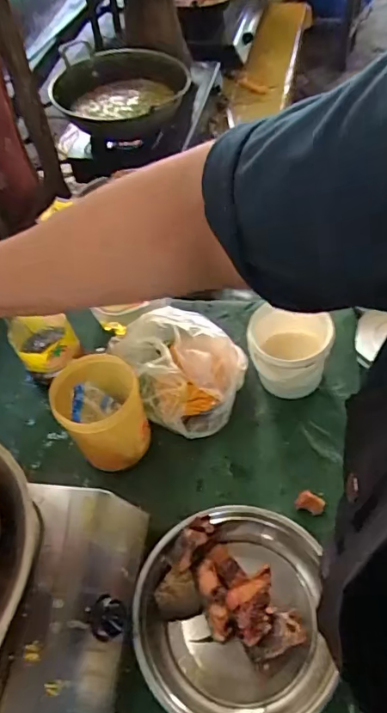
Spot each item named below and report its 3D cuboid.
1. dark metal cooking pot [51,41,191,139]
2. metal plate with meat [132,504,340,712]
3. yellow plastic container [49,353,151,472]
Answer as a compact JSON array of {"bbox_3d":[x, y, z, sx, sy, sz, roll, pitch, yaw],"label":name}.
[{"bbox_3d":[-0.215,-0.815,1.531,0.423,0.144,0.368,-10,54,-3],"label":"dark metal cooking pot"},{"bbox_3d":[0.045,0.316,0.614,0.229,0.052,0.246,-2,54,3],"label":"metal plate with meat"},{"bbox_3d":[-0.135,0.088,0.752,0.114,0.153,0.115,-13,54,-5],"label":"yellow plastic container"}]

